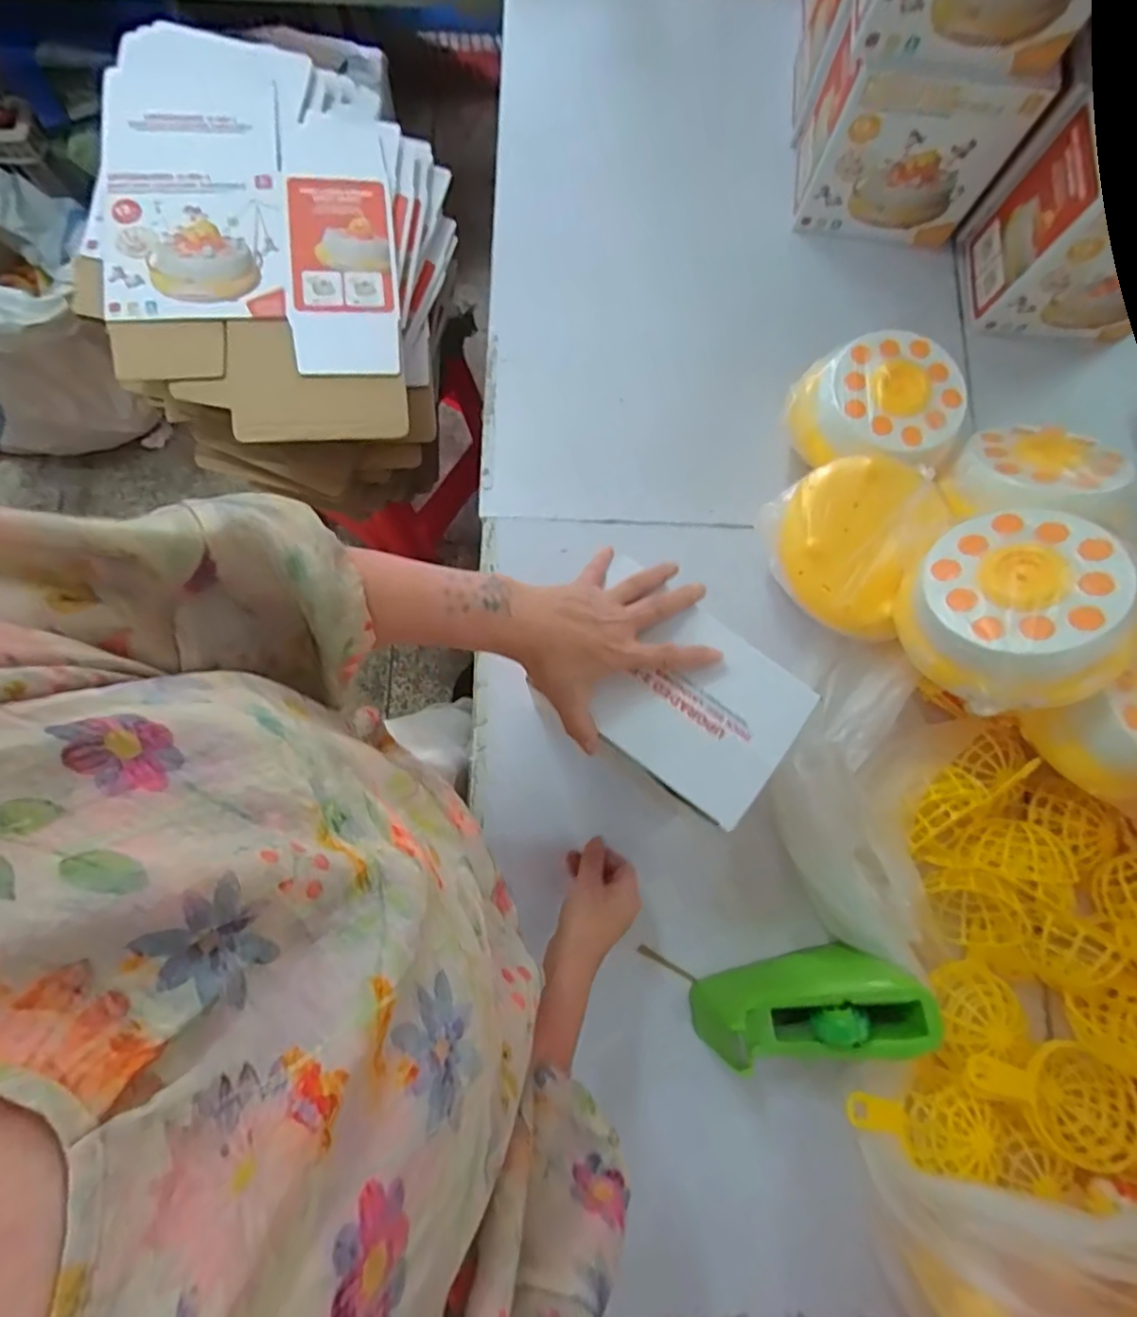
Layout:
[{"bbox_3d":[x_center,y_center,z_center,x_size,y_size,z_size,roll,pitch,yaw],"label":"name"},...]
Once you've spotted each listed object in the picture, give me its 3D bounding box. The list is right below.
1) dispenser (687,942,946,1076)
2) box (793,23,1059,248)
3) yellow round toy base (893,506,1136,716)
[{"bbox_3d":[0.224,0.328,0.585,0.213,0.094,0.078,-10,78,11],"label":"dispenser"},{"bbox_3d":[0.377,-0.583,0.702,0.203,0.201,0.098,13,78,2],"label":"box"},{"bbox_3d":[0.386,-0.045,0.542,0.169,0.075,0.170,-20,56,19],"label":"yellow round toy base"}]

